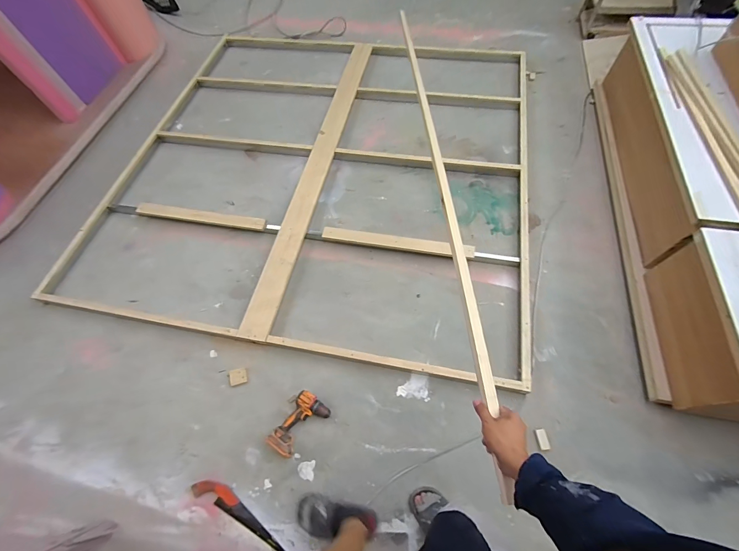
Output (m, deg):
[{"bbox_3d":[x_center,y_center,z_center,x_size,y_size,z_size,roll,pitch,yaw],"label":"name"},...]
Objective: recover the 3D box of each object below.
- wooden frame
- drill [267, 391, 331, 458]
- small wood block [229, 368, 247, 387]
[{"bbox_3d":[-0.255,-0.665,1.859,2.336,0.087,2.168,9,63,9],"label":"wooden frame"},{"bbox_3d":[-0.295,0.582,1.301,0.161,0.087,0.232,36,70,21],"label":"drill"},{"bbox_3d":[-0.583,0.449,1.444,0.076,0.007,0.069,-17,62,-5],"label":"small wood block"}]

